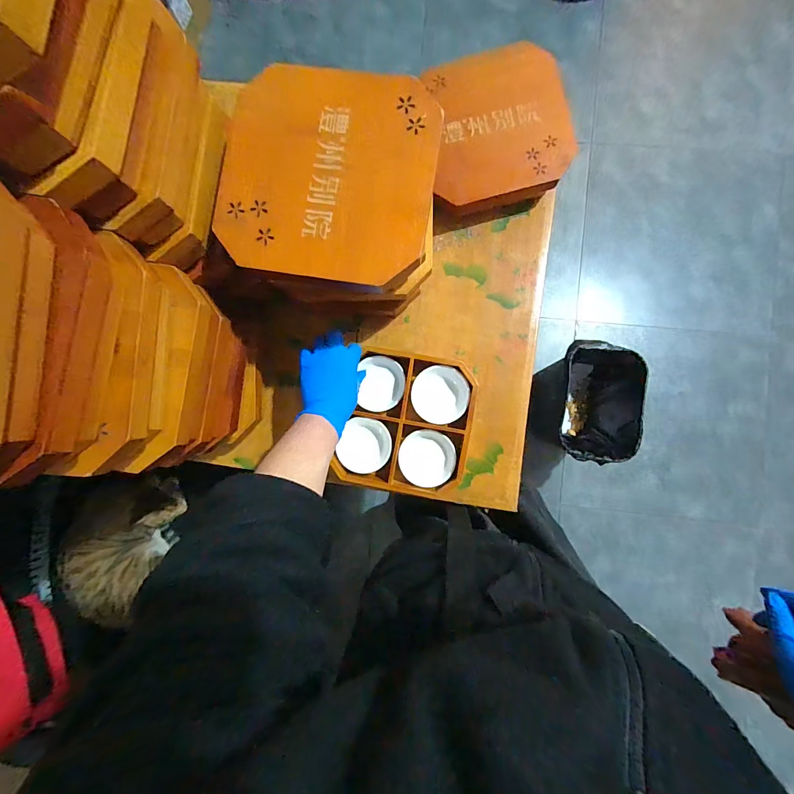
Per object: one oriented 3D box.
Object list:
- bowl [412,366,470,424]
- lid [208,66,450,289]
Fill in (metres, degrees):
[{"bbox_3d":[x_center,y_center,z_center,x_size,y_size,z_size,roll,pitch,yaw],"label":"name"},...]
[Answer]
[{"bbox_3d":[0.066,-0.003,0.575,0.084,0.031,0.084,0,86,6],"label":"bowl"},{"bbox_3d":[-0.072,-0.231,0.392,0.218,0.013,0.224,10,87,6],"label":"lid"}]

